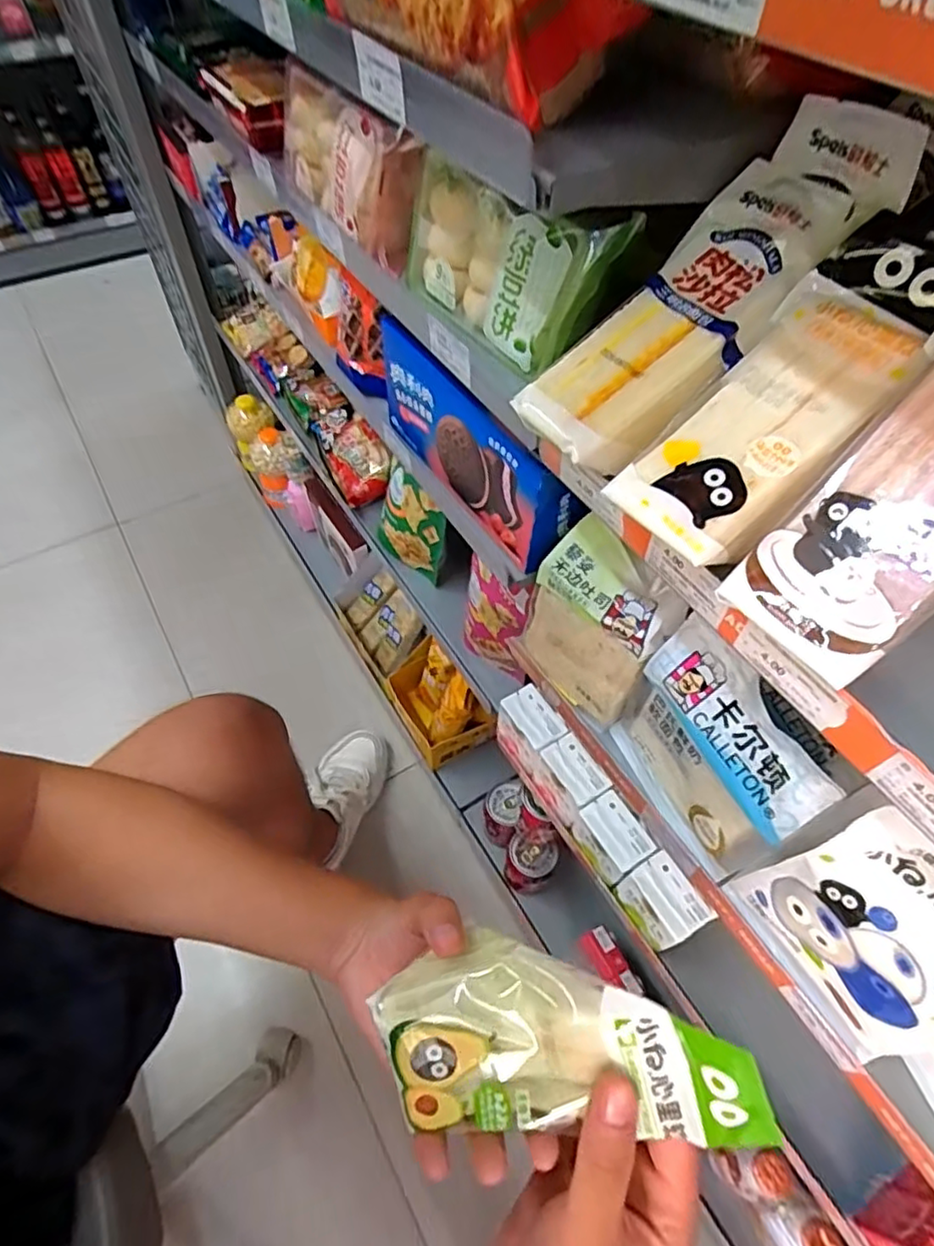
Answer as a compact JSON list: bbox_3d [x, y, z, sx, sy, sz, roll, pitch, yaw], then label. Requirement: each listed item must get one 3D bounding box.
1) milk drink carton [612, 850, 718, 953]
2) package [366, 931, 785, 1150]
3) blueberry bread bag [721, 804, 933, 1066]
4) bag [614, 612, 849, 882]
[{"bbox_3d":[0.173,0.252,0.556,0.051,0.067,0.066,-25,60,-17],"label":"milk drink carton"},{"bbox_3d":[0.044,0.186,0.278,0.157,0.048,0.072,-6,89,21],"label":"package"},{"bbox_3d":[0.225,0.170,0.334,0.040,0.146,0.113,-26,61,-18],"label":"blueberry bread bag"},{"bbox_3d":[0.159,0.089,0.412,0.035,0.147,0.130,-20,59,-15],"label":"bag"}]

